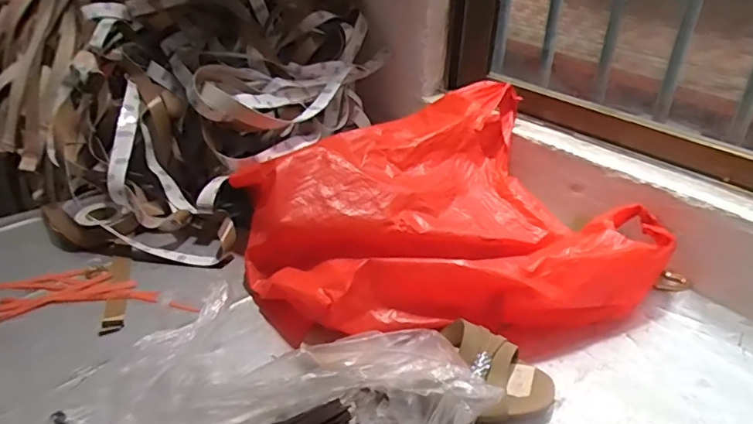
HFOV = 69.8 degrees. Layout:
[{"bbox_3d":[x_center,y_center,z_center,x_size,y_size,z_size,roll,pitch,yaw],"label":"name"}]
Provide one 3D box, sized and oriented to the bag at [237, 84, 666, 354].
[{"bbox_3d":[0.084,-0.004,0.671,0.485,0.143,0.357,-8,31,-16],"label":"bag"}]

